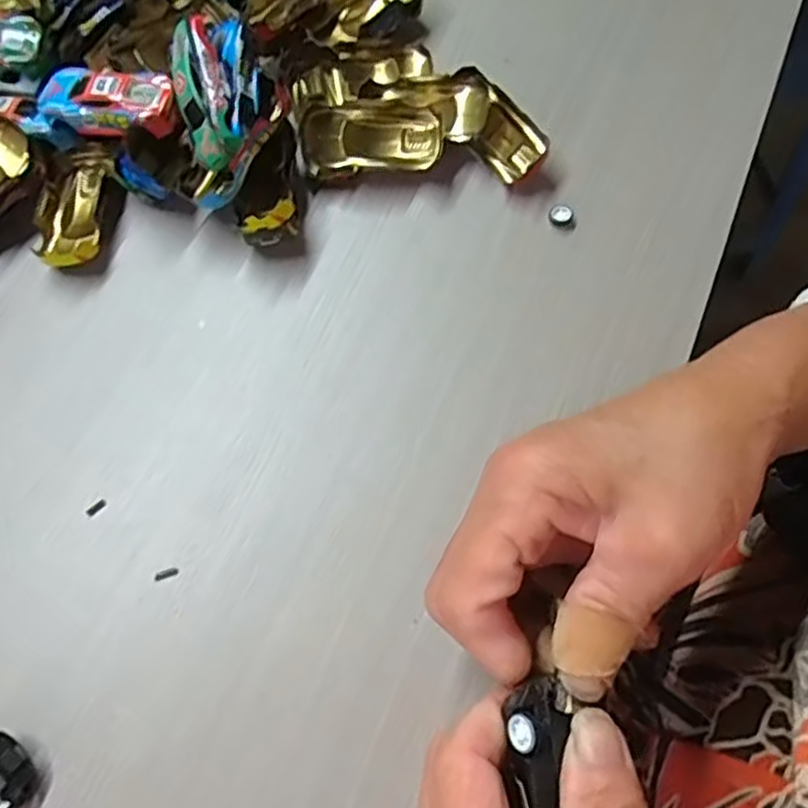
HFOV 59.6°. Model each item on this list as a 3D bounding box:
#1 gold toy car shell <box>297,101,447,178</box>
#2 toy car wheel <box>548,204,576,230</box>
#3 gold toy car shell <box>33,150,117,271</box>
[{"bbox_3d":[-0.015,-0.124,0.336,0.064,0.018,0.032,1,96,0],"label":"gold toy car shell"},{"bbox_3d":[0.073,-0.086,0.325,0.013,0.007,0.009,16,69,7],"label":"toy car wheel"},{"bbox_3d":[-0.152,-0.090,0.328,0.032,0.015,0.068,1,68,1],"label":"gold toy car shell"}]

